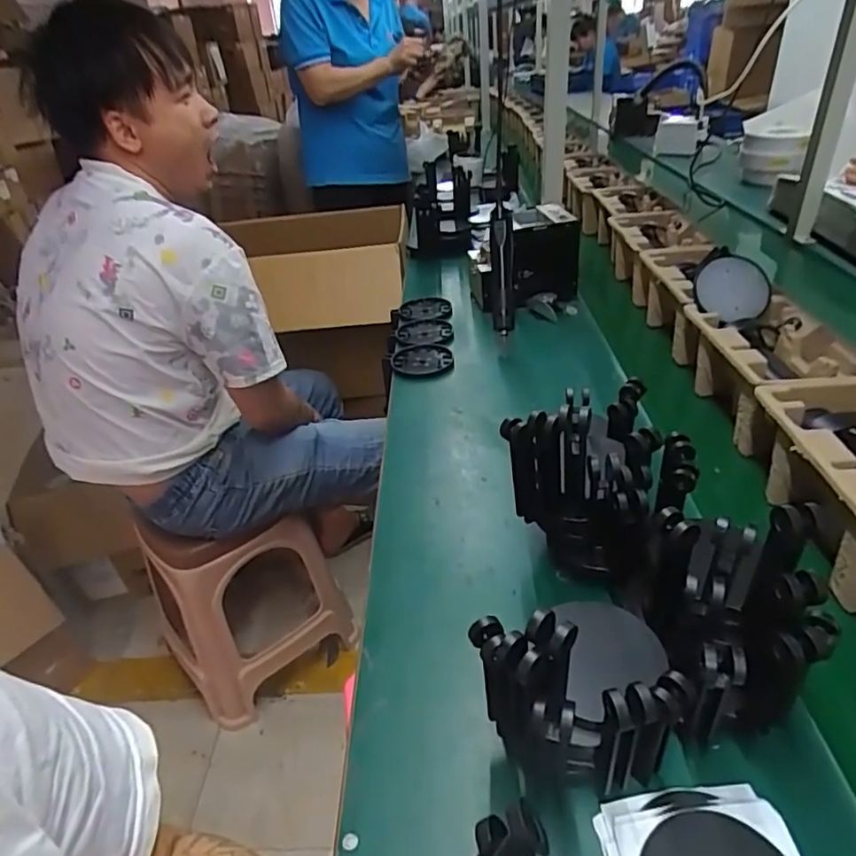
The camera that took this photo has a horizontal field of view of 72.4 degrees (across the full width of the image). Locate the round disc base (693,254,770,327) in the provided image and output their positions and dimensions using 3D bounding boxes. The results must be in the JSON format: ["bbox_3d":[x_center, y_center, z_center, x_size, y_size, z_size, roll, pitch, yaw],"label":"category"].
[{"bbox_3d":[0.407,-0.188,0.786,0.094,0.020,0.097,-2,69,6],"label":"round disc base"}]

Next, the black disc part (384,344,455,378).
[{"bbox_3d":[-0.010,-0.108,0.932,0.096,0.012,0.102,-16,38,-17],"label":"black disc part"}]

